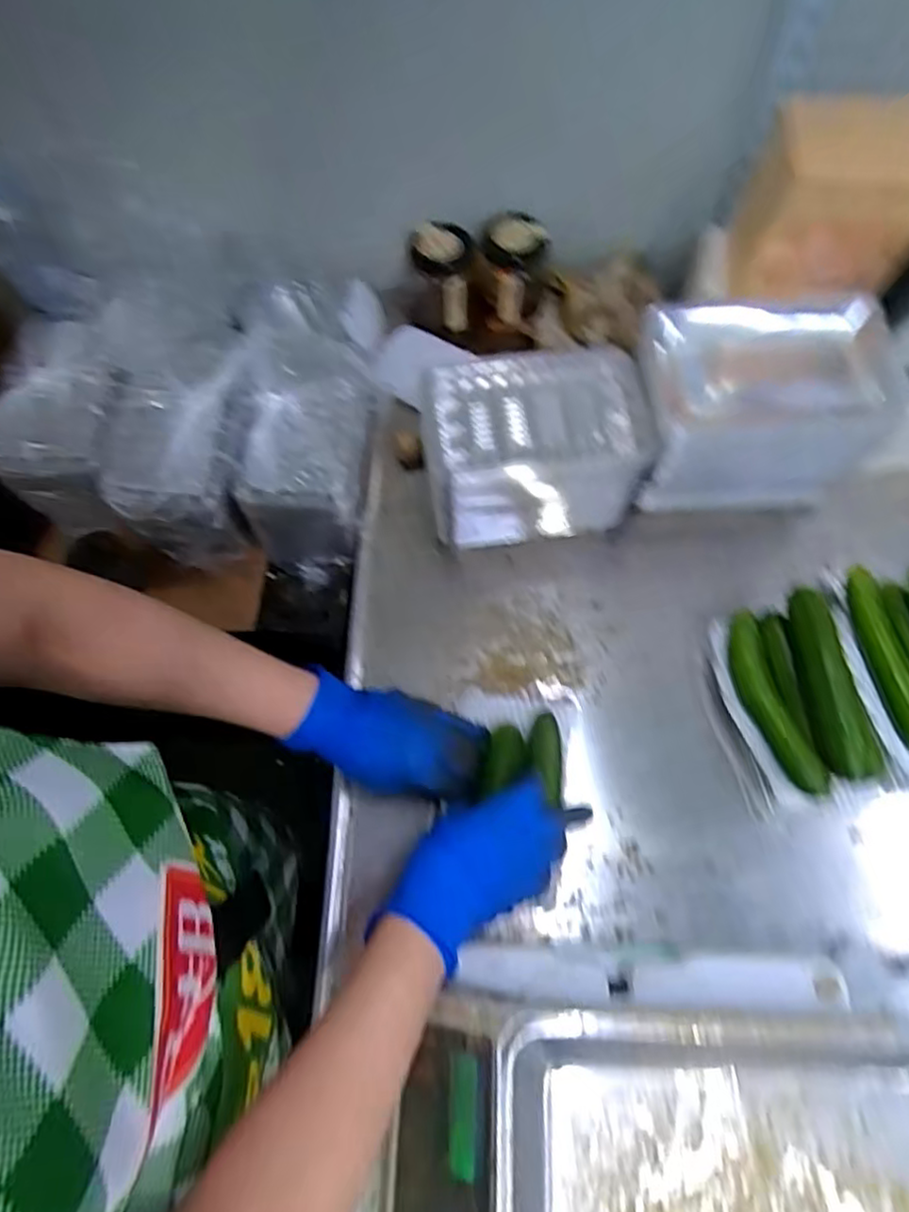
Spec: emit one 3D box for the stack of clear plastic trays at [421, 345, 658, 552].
[{"bbox_3d":[0.069,-0.136,0.609,0.183,0.126,0.110,-7,68,0],"label":"stack of clear plastic trays"}]

